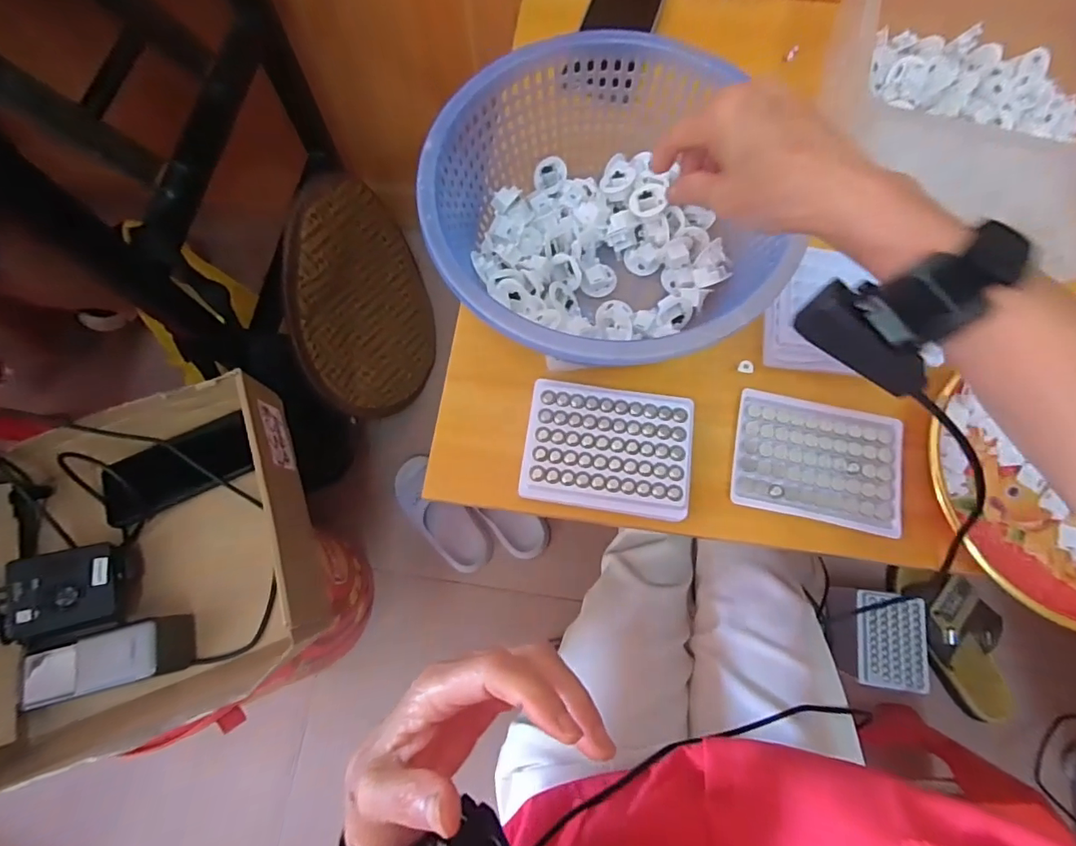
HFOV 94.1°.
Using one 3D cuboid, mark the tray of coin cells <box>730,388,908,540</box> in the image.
[{"bbox_3d":[0.224,0.030,0.400,0.128,0.010,0.098,11,75,4],"label":"tray of coin cells"}]

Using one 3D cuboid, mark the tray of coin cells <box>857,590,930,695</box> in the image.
[{"bbox_3d":[0.517,0.317,0.730,0.089,0.024,0.131,4,75,2],"label":"tray of coin cells"}]

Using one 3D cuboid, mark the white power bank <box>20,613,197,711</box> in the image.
[{"bbox_3d":[-0.410,0.224,0.472,0.138,0.052,0.052,-14,75,-3],"label":"white power bank"}]

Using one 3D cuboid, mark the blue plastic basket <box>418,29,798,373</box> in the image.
[{"bbox_3d":[0.051,-0.159,0.405,0.262,0.102,0.274,0,75,1],"label":"blue plastic basket"}]

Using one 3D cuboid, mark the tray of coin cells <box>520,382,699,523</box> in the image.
[{"bbox_3d":[0.055,0.020,0.398,0.126,0.022,0.099,8,75,3],"label":"tray of coin cells"}]

